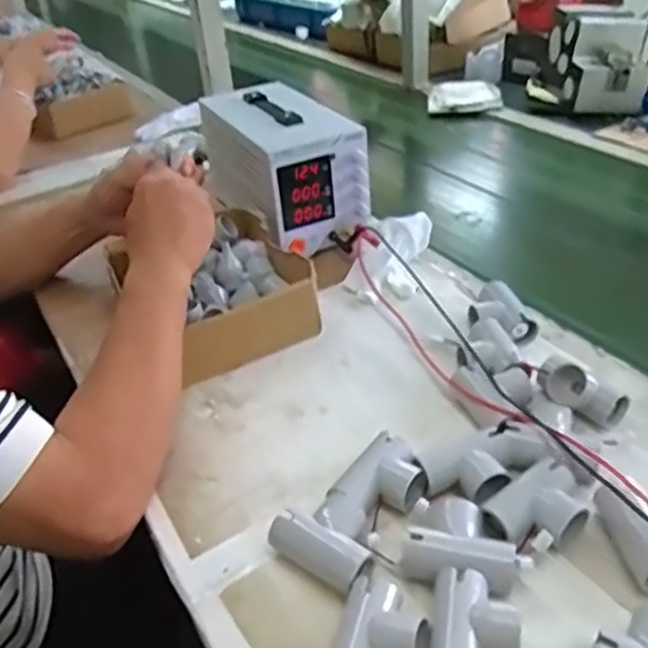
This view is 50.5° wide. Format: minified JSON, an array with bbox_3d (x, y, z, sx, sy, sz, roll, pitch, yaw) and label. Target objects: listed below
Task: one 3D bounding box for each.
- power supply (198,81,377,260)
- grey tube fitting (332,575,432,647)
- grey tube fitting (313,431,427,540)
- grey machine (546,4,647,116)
[{"bbox_3d":[-0.056,-0.207,0.908,0.137,0.152,0.252,-23,37,-18],"label":"power supply"},{"bbox_3d":[0.035,0.197,0.421,0.056,0.031,0.076,6,37,16],"label":"grey tube fitting"},{"bbox_3d":[0.038,0.127,0.522,0.056,0.032,0.093,21,43,33],"label":"grey tube fitting"},{"bbox_3d":[0.476,-0.447,1.196,0.172,0.160,0.122,6,37,17],"label":"grey machine"}]

